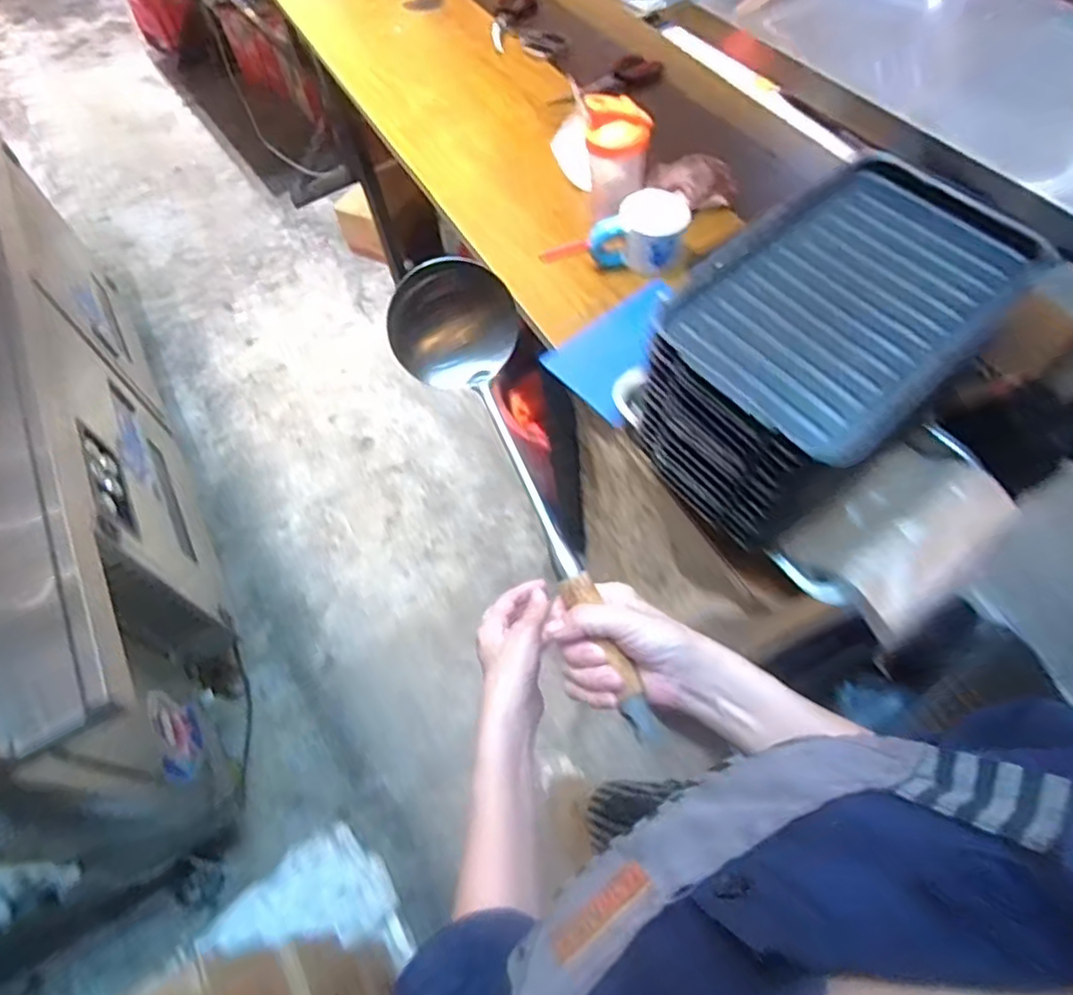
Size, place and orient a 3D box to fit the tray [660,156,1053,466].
[{"bbox_3d":[0.271,-0.178,0.566,0.297,0.055,0.215,-37,65,-17],"label":"tray"}]

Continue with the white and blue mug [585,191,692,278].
[{"bbox_3d":[0.146,-0.384,0.922,0.130,0.074,0.112,11,61,9],"label":"white and blue mug"}]

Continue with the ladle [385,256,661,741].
[{"bbox_3d":[0.001,-0.002,0.465,0.090,0.068,0.354,-25,82,-11],"label":"ladle"}]

